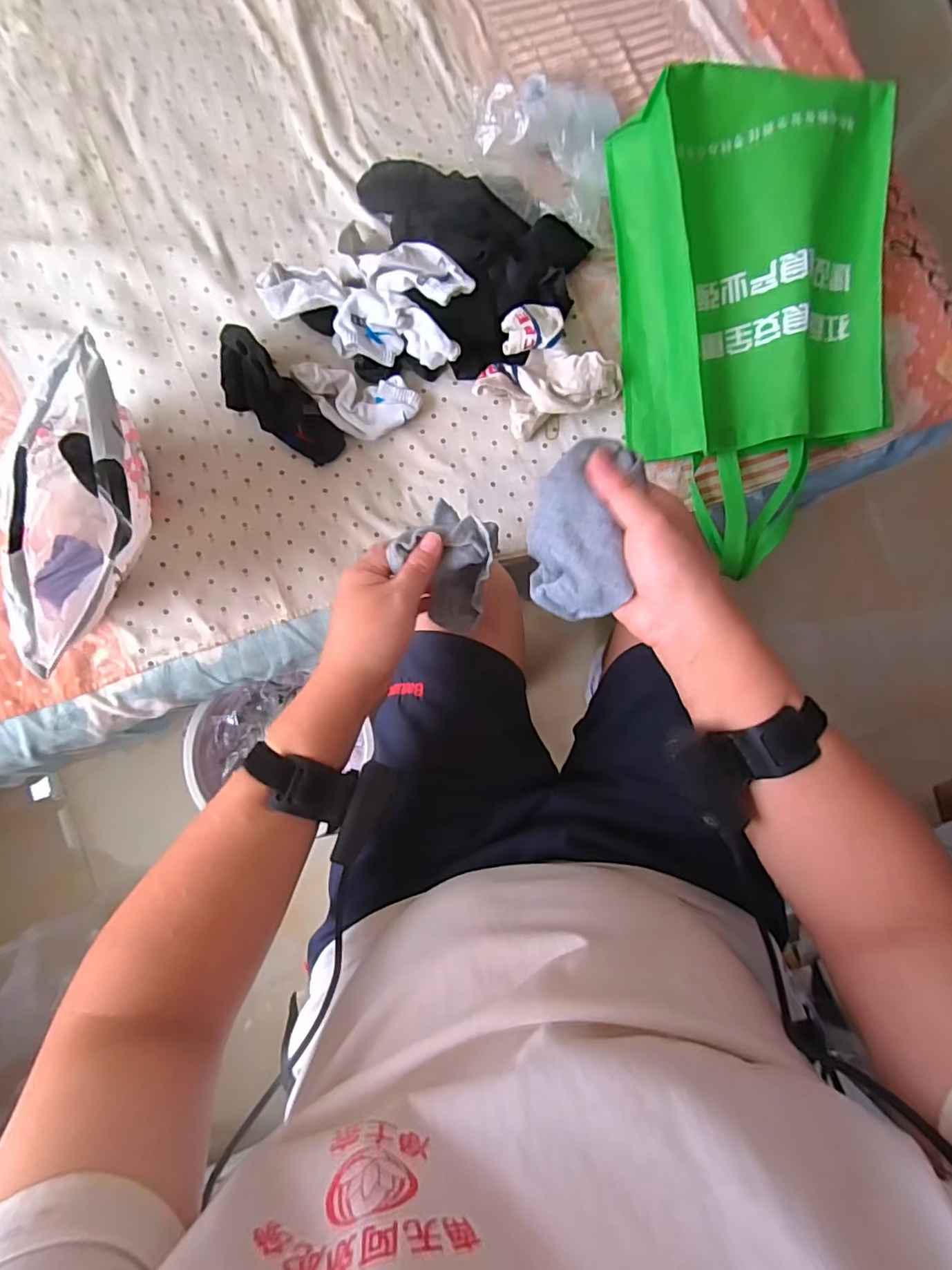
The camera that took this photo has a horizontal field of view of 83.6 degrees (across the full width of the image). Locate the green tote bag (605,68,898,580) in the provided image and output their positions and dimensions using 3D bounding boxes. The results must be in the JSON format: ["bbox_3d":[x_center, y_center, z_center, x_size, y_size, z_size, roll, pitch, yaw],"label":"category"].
[{"bbox_3d":[0.306,-0.333,0.592,0.271,0.124,0.498,-5,88,-6],"label":"green tote bag"}]

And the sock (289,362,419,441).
[{"bbox_3d":[-0.130,-0.258,0.594,0.131,0.027,0.069,4,88,-5],"label":"sock"}]

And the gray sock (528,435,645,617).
[{"bbox_3d":[0.074,-0.076,0.386,0.068,0.063,0.116,10,88,-5],"label":"gray sock"}]

